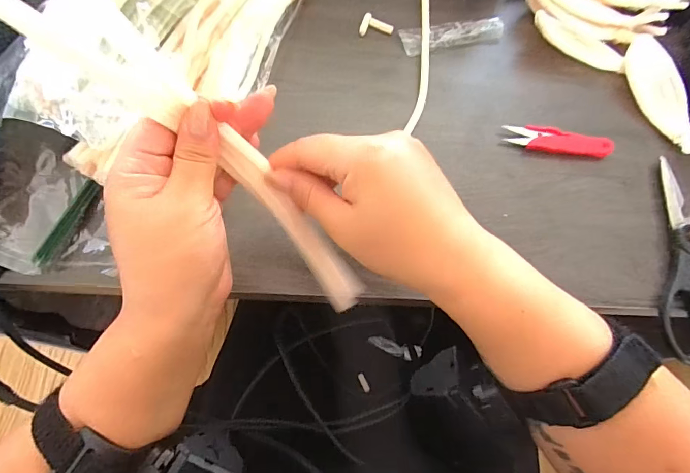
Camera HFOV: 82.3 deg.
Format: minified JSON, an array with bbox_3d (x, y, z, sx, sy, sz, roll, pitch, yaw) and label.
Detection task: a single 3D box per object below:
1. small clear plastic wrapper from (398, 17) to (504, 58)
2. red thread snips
[{"bbox_3d":[0.118,-0.215,0.422,0.115,0.007,0.036,-10,71,-6],"label":"small clear plastic wrapper"},{"bbox_3d":[0.204,-0.093,0.383,0.100,0.014,0.027,5,71,-1],"label":"red thread snips"}]

